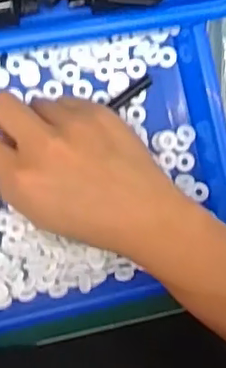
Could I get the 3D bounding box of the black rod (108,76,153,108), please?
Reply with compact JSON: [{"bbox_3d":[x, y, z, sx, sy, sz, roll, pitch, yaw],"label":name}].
[{"bbox_3d":[0.013,-0.064,0.411,0.035,0.004,0.006,-35,94,-9],"label":"black rod"}]

